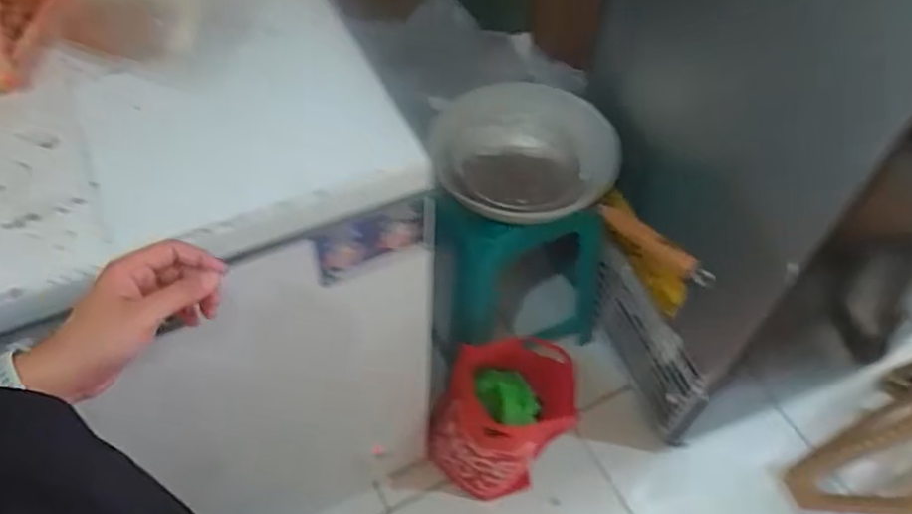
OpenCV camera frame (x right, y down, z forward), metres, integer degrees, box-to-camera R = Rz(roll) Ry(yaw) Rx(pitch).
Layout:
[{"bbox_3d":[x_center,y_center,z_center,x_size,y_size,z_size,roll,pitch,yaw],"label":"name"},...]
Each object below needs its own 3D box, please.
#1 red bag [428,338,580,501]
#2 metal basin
[{"bbox_3d":[0.074,0.305,1.238,0.241,0.313,0.182,-4,54,-4],"label":"red bag"},{"bbox_3d":[0.124,-0.166,1.179,0.311,0.096,0.278,6,54,4],"label":"metal basin"}]

